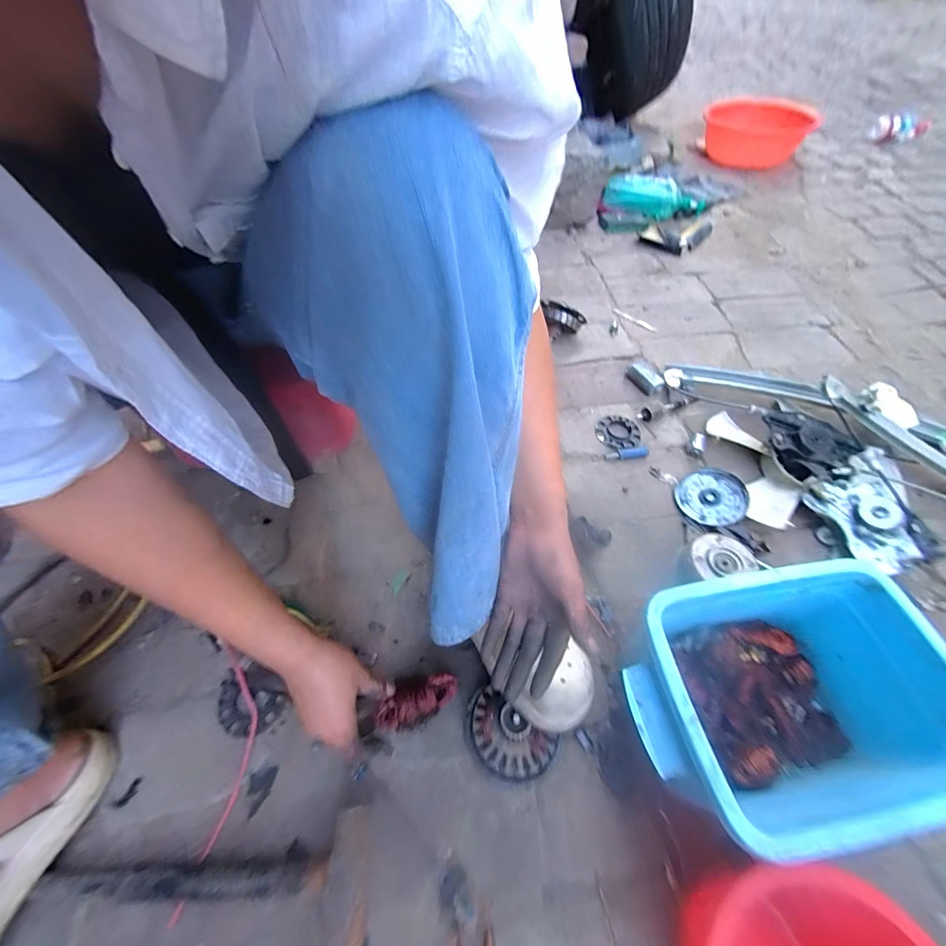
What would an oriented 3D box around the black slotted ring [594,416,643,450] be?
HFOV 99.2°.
[{"bbox_3d":[0.257,-0.073,0.717,0.075,0.006,0.076,0,55,0],"label":"black slotted ring"}]

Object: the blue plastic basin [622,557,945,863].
[{"bbox_3d":[0.285,0.225,0.407,0.281,0.166,0.196,-10,56,-6],"label":"blue plastic basin"}]

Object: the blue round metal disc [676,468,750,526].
[{"bbox_3d":[0.373,0.038,0.633,0.098,0.009,0.099,-11,55,16],"label":"blue round metal disc"}]

